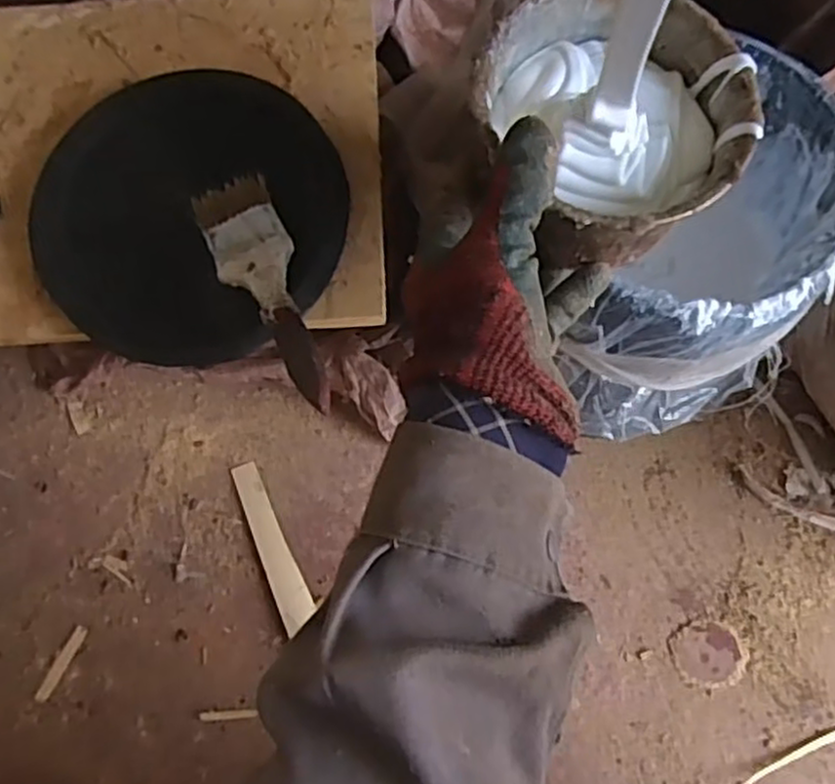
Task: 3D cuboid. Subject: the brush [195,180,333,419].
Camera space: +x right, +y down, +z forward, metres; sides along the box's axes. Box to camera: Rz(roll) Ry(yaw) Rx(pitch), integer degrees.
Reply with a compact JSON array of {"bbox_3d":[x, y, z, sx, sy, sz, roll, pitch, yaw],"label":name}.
[{"bbox_3d":[-0.095,-0.064,0.462,0.049,0.011,0.167,-24,76,-5],"label":"brush"}]

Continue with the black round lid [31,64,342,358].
[{"bbox_3d":[-0.156,-0.127,0.501,0.207,0.043,0.208,0,75,1],"label":"black round lid"}]

